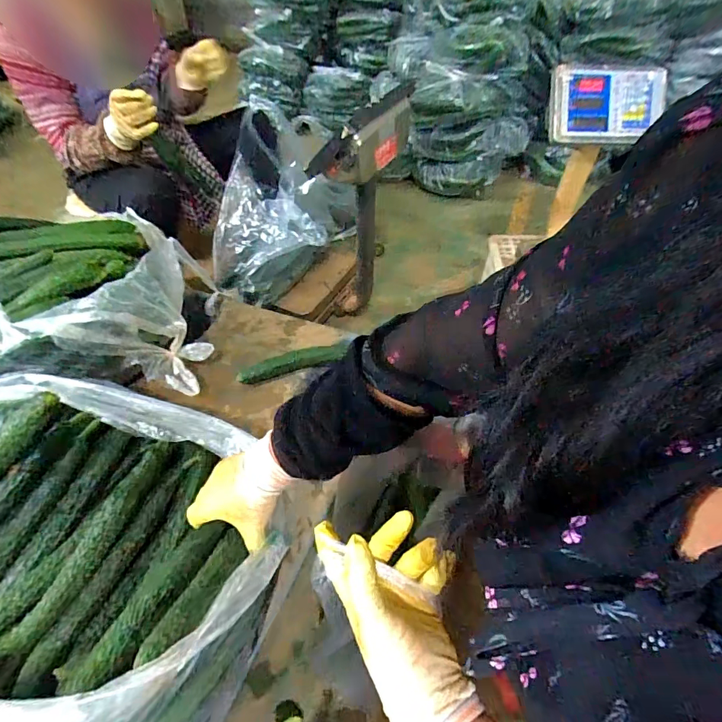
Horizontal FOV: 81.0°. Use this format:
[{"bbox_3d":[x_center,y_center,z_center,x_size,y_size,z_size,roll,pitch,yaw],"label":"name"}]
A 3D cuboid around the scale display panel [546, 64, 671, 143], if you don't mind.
[{"bbox_3d":[0.518,-0.537,0.883,0.251,0.156,0.031,-2,7,-4],"label":"scale display panel"}]

